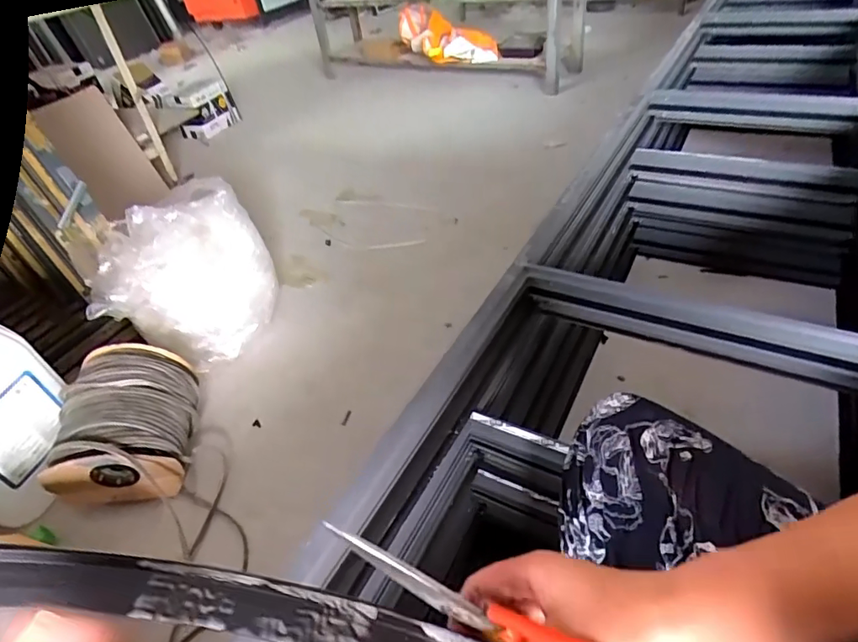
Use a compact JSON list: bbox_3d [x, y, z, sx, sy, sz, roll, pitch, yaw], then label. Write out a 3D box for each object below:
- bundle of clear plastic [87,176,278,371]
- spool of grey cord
[{"bbox_3d":[-0.650,-0.112,1.370,0.372,0.387,0.338,1,45,9],"label":"bundle of clear plastic"},{"bbox_3d":[-0.657,0.224,1.116,0.238,0.225,0.288,-6,44,1],"label":"spool of grey cord"}]

